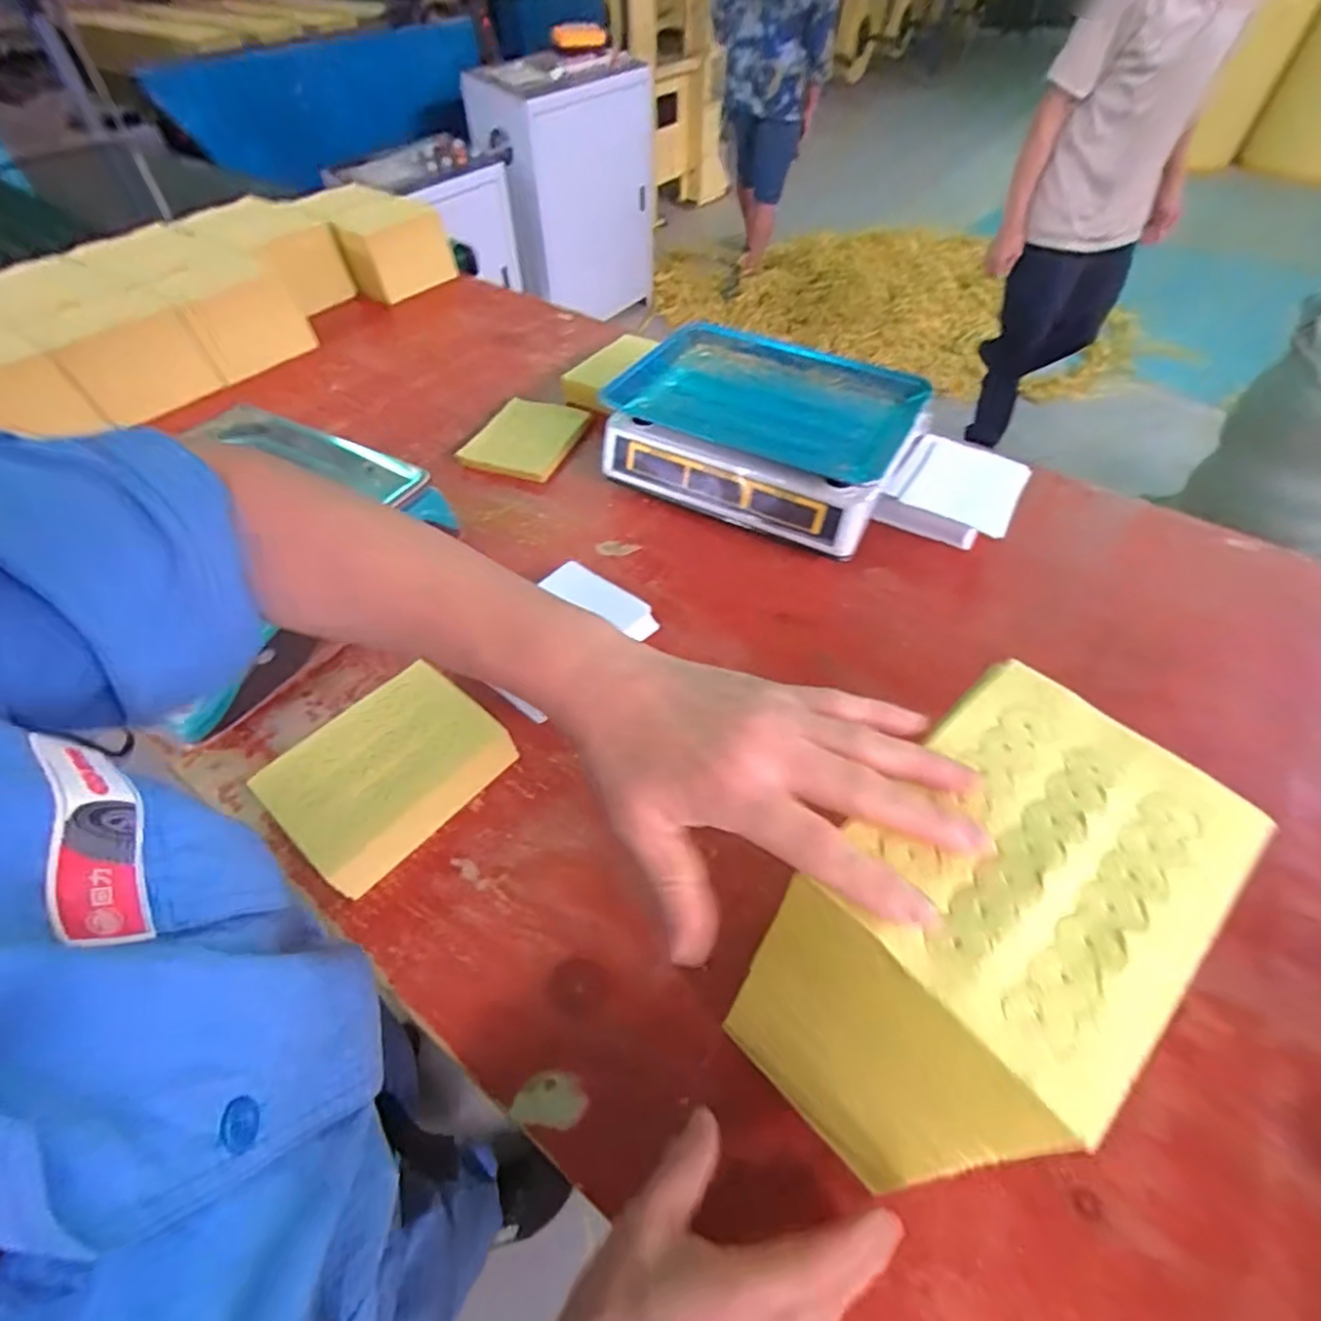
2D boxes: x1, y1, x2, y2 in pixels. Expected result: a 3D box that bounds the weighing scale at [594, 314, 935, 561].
[{"bbox_3d":[0.129,-0.285,0.811,0.342,0.112,0.280,23,56,20],"label":"weighing scale"}]

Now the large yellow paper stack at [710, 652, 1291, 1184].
[{"bbox_3d":[0.146,0.141,0.326,0.175,0.198,0.113,-35,58,-25],"label":"large yellow paper stack"}]

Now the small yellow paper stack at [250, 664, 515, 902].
[{"bbox_3d":[-0.217,0.091,0.517,0.115,0.054,0.159,33,57,25],"label":"small yellow paper stack"}]

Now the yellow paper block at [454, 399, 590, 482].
[{"bbox_3d":[-0.180,-0.301,0.857,0.130,0.014,0.153,10,51,9],"label":"yellow paper block"}]

